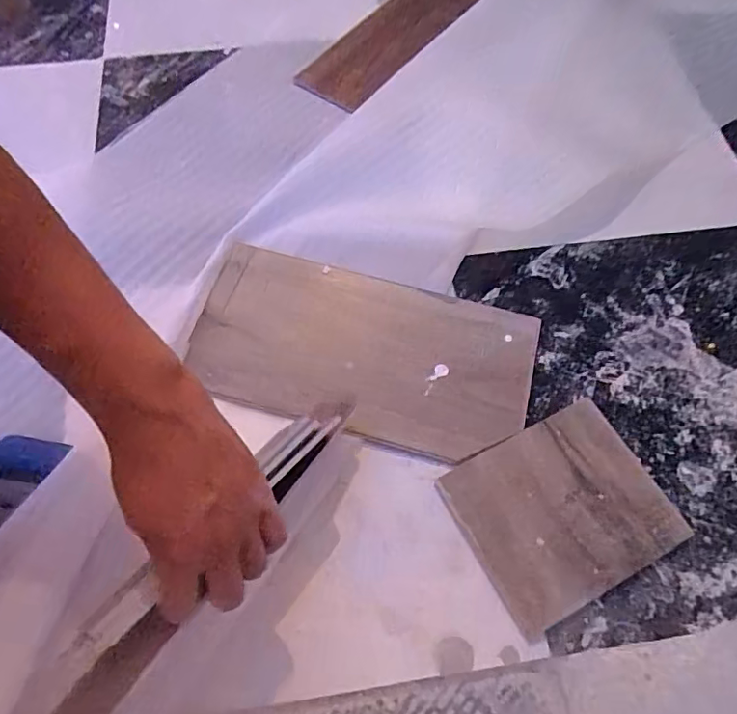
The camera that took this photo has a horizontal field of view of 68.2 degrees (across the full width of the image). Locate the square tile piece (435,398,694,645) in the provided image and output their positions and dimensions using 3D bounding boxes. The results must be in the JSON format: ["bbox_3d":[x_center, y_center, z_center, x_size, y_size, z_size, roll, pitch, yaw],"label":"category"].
[{"bbox_3d":[0.171,0.133,0.481,0.174,0.010,0.147,-27,68,-12],"label":"square tile piece"}]

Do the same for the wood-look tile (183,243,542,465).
[{"bbox_3d":[-0.006,-0.008,0.549,0.330,0.015,0.173,14,66,7],"label":"wood-look tile"}]

